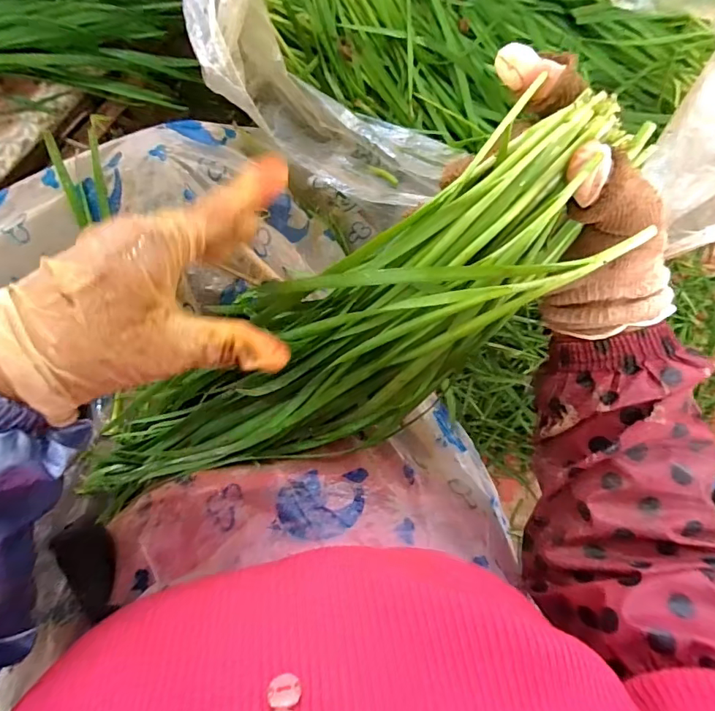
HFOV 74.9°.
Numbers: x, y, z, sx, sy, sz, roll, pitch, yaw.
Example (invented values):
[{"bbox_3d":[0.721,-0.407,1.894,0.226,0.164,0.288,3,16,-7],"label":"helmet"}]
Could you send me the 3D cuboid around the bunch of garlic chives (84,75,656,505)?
[{"bbox_3d":[-0.026,0.010,0.280,0.386,0.068,0.108,-30,97,25],"label":"bunch of garlic chives"}]

